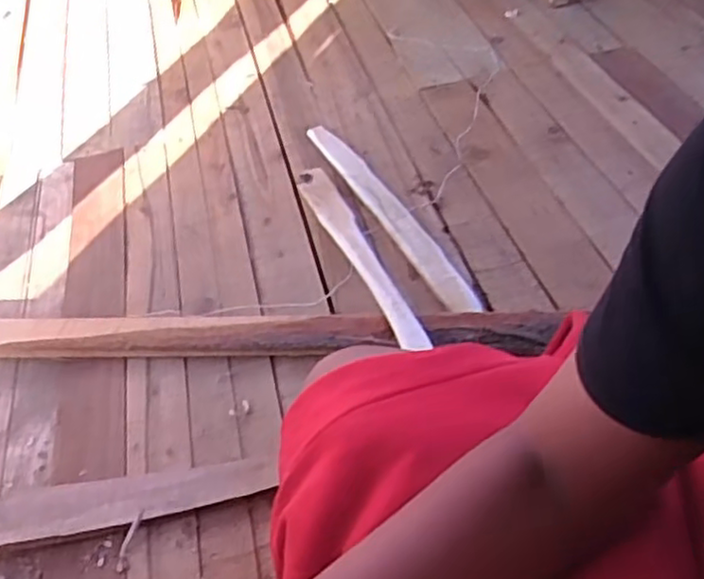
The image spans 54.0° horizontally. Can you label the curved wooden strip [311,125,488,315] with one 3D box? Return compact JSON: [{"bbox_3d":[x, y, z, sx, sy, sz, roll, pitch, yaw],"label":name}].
[{"bbox_3d":[0.049,-0.123,1.008,0.053,0.024,0.456,-21,48,-15],"label":"curved wooden strip"}]

